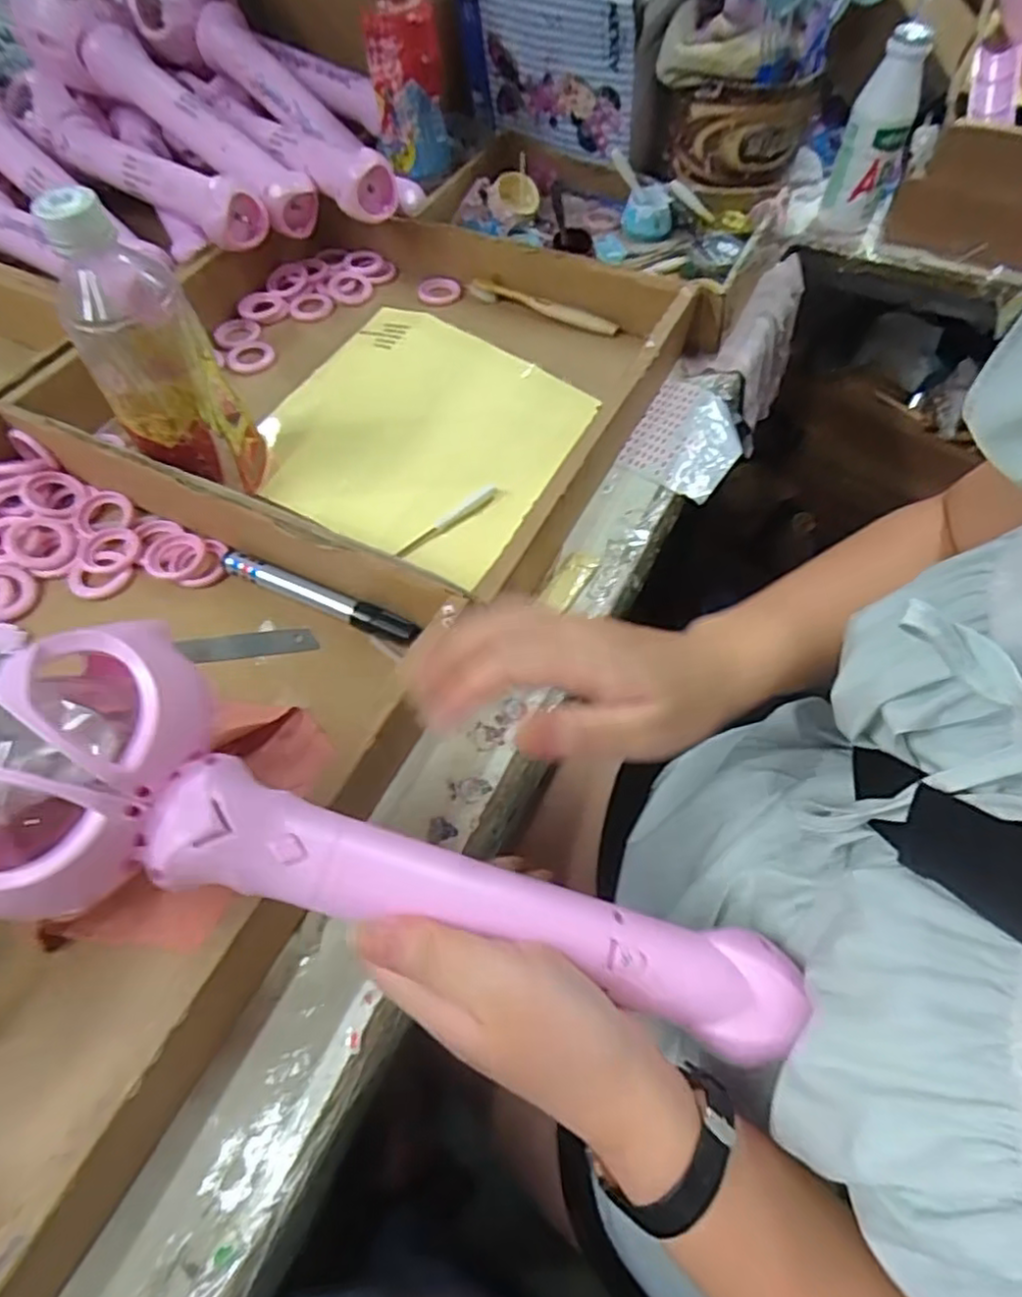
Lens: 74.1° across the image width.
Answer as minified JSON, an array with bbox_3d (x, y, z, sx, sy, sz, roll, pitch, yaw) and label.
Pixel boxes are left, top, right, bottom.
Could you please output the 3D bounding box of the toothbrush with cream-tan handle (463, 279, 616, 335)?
[{"bbox_3d":[0.025,-0.291,0.577,0.138,0.014,0.011,24,61,14],"label":"toothbrush with cream-tan handle"}]

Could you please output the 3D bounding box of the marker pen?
[{"bbox_3d":[-0.118,-0.032,0.412,0.136,0.016,0.014,23,61,13],"label":"marker pen"}]

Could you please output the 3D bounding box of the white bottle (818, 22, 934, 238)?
[{"bbox_3d":[0.327,-0.454,0.598,0.056,0.139,0.061,26,62,15],"label":"white bottle"}]

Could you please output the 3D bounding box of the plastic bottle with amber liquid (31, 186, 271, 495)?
[{"bbox_3d":[-0.199,-0.163,0.392,0.074,0.172,0.060,-31,63,-18],"label":"plastic bottle with amber liquid"}]

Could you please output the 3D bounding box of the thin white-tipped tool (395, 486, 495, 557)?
[{"bbox_3d":[-0.042,-0.085,0.449,0.082,0.004,0.010,-36,65,-20],"label":"thin white-tipped tool"}]

